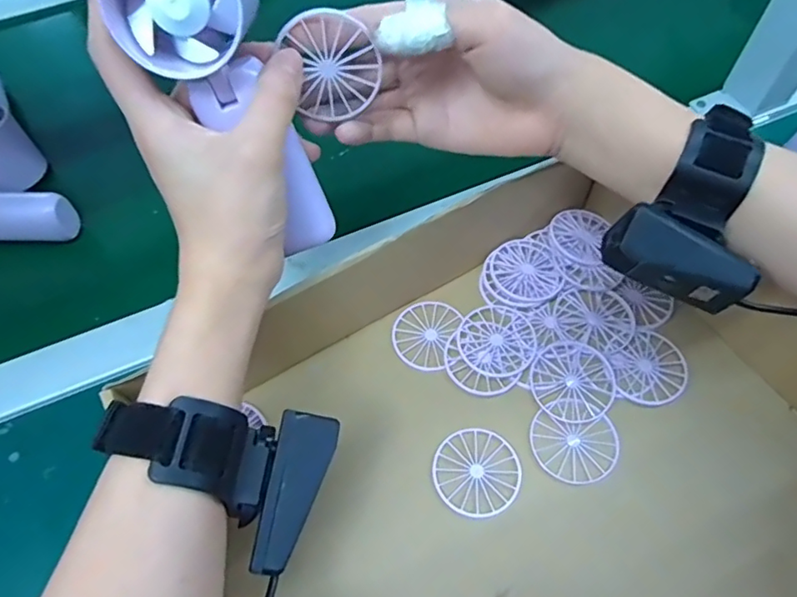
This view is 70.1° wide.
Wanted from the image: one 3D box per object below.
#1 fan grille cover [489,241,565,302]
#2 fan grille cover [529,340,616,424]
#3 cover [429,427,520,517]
[{"bbox_3d":[0.088,-0.019,0.393,0.047,0.005,0.048,-18,61,-8],"label":"fan grille cover"},{"bbox_3d":[0.109,0.051,0.355,0.050,0.004,0.050,-36,65,-17],"label":"fan grille cover"},{"bbox_3d":[0.046,0.100,0.332,0.050,0.004,0.050,-34,65,-17],"label":"cover"}]

